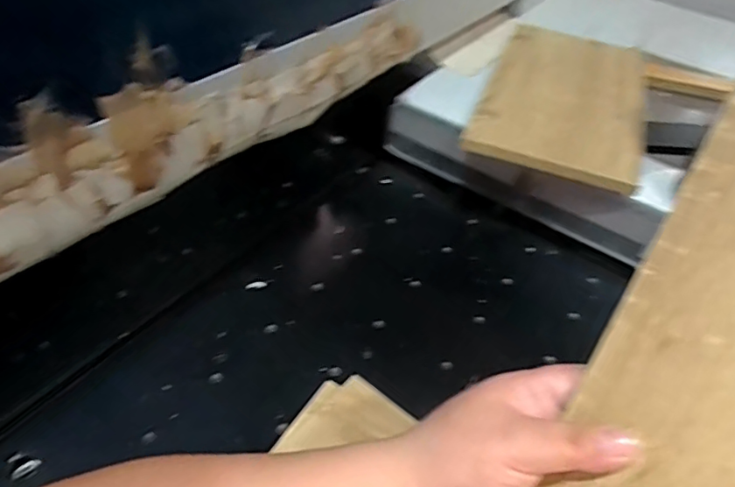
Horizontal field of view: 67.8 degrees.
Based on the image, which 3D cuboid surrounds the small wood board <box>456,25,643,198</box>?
[{"bbox_3d":[0.252,-0.190,0.701,0.188,0.019,0.360,19,43,12],"label":"small wood board"}]

